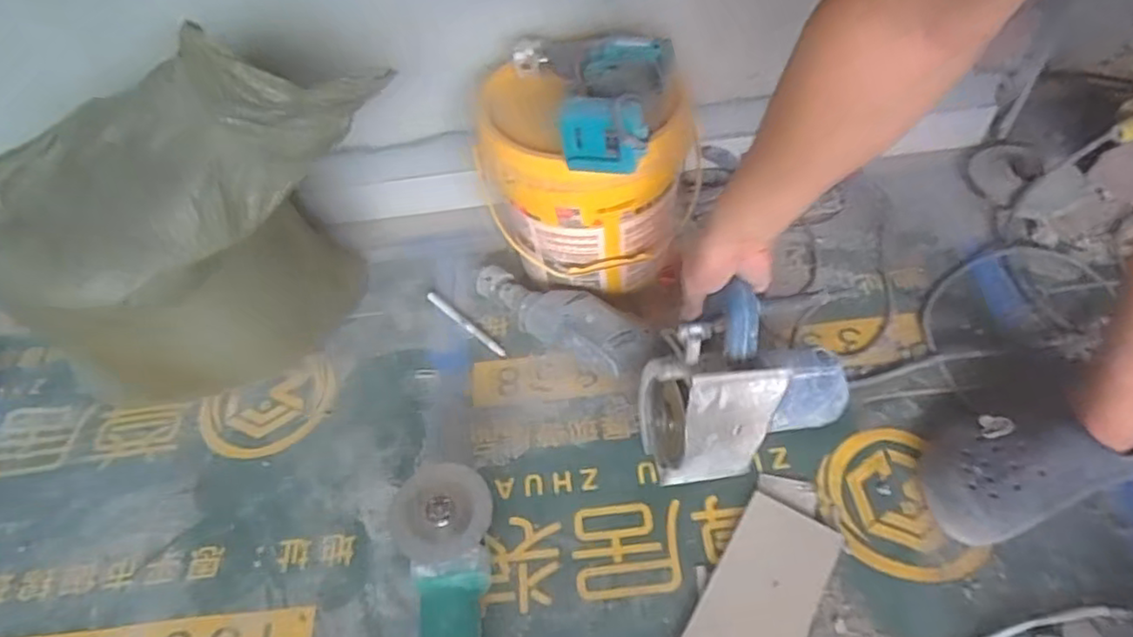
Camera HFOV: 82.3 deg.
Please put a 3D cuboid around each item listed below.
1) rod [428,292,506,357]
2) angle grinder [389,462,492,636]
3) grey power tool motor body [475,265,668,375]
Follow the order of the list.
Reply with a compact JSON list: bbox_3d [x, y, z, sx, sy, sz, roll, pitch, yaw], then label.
[{"bbox_3d":[-0.134,0.006,0.856,0.149,0.013,0.014,36,63,29],"label":"rod"},{"bbox_3d":[-0.105,0.295,0.568,0.085,0.097,0.321,-7,53,0],"label":"angle grinder"},{"bbox_3d":[-0.004,0.002,0.816,0.264,0.063,0.080,27,59,24],"label":"grey power tool motor body"}]

